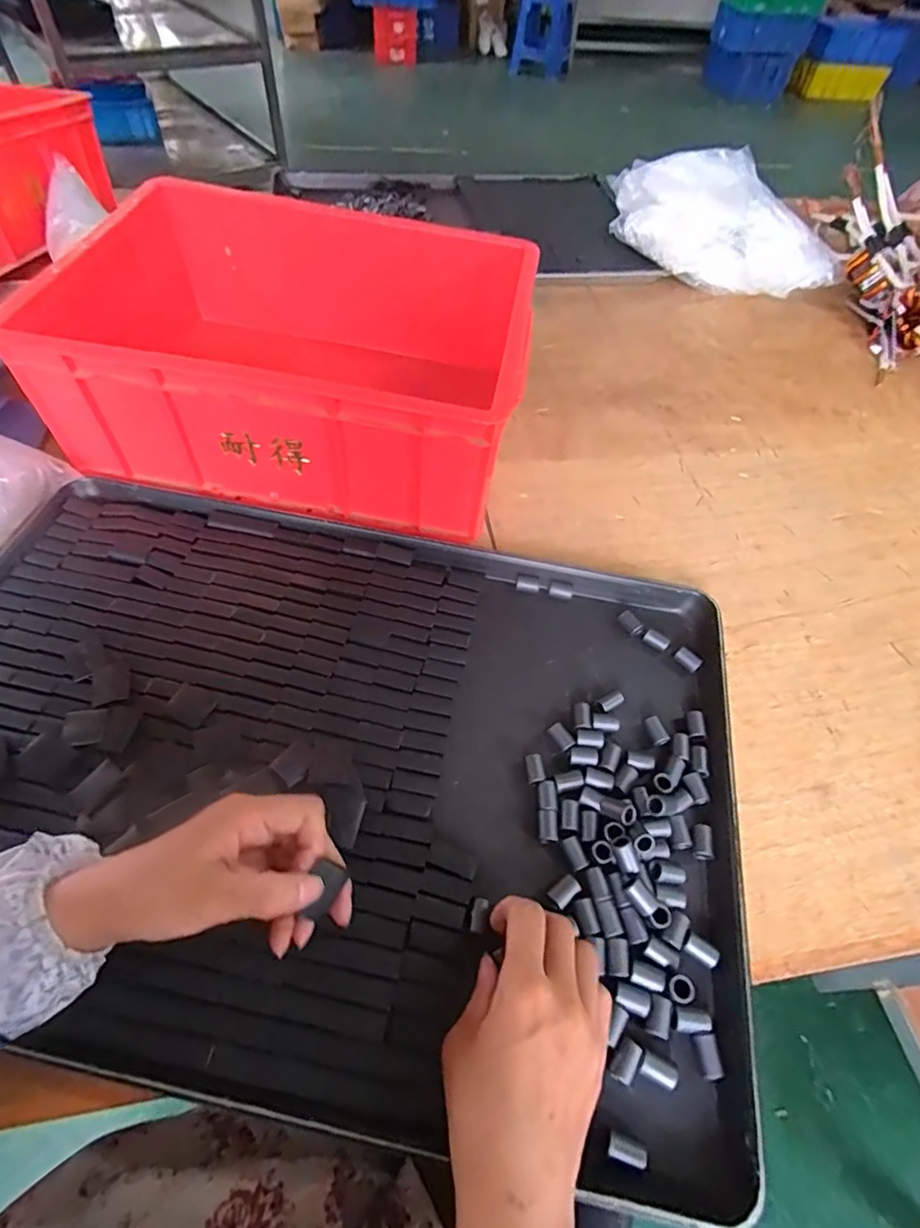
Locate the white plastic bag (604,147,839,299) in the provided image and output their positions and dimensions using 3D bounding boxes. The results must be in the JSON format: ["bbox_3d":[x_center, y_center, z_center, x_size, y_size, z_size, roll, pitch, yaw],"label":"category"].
[{"bbox_3d":[0.395,-0.621,0.894,0.259,0.123,0.336,-25,61,-21],"label":"white plastic bag"}]

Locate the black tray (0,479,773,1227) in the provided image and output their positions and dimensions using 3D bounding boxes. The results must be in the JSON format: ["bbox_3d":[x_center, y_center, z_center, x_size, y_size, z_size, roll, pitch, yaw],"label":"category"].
[{"bbox_3d":[-0.099,0.087,0.411,0.603,0.022,0.404,12,54,3],"label":"black tray"}]

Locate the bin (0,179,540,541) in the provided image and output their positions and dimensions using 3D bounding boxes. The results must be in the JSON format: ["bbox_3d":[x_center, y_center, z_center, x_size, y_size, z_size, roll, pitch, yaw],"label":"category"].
[{"bbox_3d":[-0.150,-0.259,0.568,0.406,0.144,0.305,9,54,1],"label":"bin"}]

